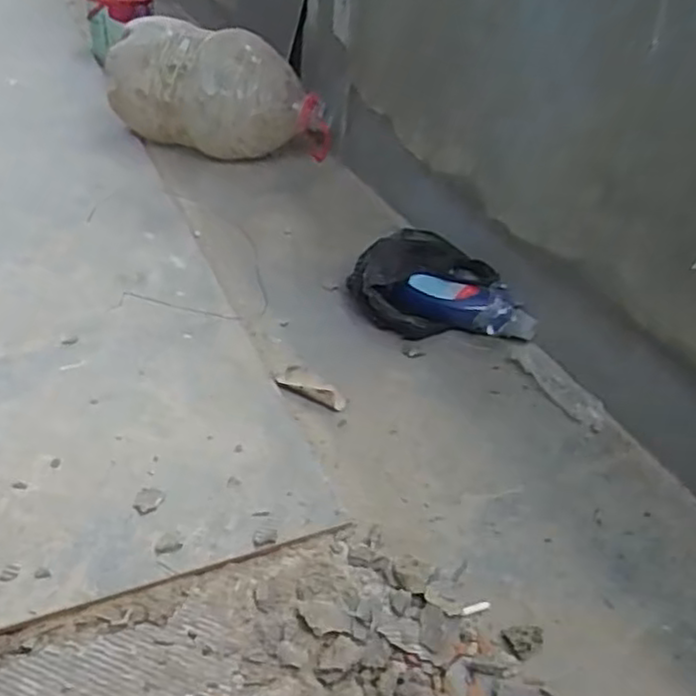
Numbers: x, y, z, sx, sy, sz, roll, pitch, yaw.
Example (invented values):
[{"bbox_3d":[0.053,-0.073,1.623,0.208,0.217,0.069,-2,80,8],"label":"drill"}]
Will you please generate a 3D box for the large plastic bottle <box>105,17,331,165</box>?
[{"bbox_3d":[-0.261,-0.504,1.448,0.443,0.227,0.187,20,39,21],"label":"large plastic bottle"}]

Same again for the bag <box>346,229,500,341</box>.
[{"bbox_3d":[0.100,-0.092,1.064,0.171,0.089,0.174,-23,45,-35],"label":"bag"}]

